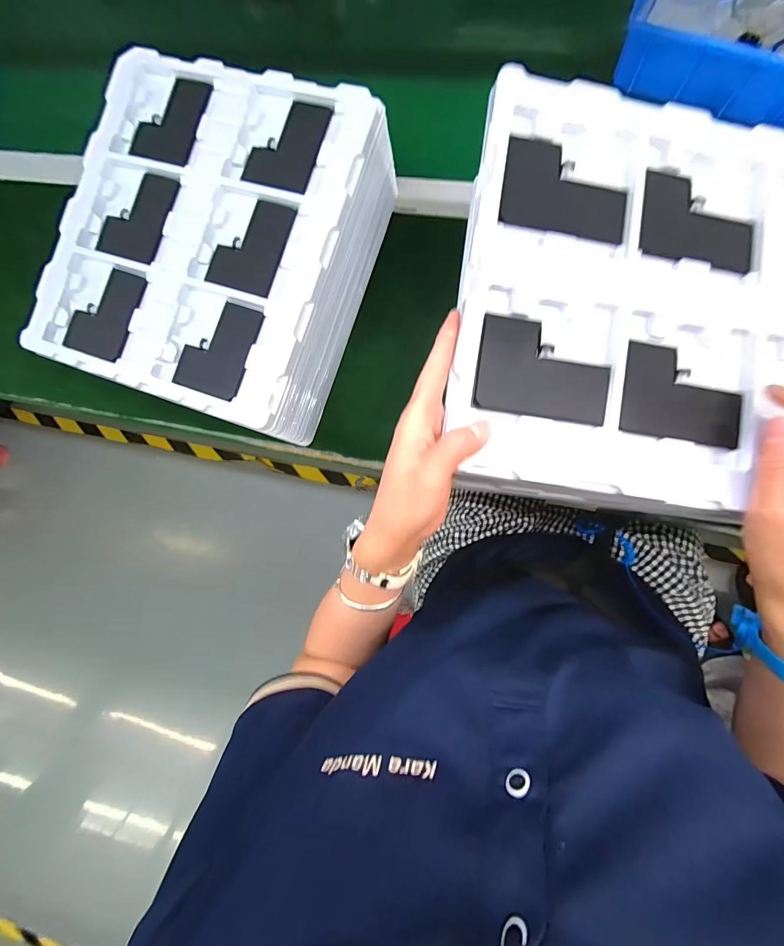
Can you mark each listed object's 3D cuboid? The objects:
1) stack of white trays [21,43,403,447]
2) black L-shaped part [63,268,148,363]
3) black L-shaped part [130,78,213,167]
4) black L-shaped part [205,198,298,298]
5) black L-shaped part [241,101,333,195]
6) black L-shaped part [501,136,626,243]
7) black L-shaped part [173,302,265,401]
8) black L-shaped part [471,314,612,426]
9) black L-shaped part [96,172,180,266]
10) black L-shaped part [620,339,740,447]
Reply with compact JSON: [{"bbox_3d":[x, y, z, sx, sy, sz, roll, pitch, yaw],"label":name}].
[{"bbox_3d":[-0.182,-0.232,0.417,0.283,0.104,0.317,20,90,9],"label":"stack of white trays"},{"bbox_3d":[-0.286,-0.160,0.384,0.070,0.007,0.088,21,91,10],"label":"black L-shaped part"},{"bbox_3d":[-0.219,-0.354,0.386,0.072,0.011,0.092,21,90,10],"label":"black L-shaped part"},{"bbox_3d":[-0.133,-0.215,0.365,0.069,0.005,0.088,21,90,10],"label":"black L-shaped part"},{"bbox_3d":[-0.099,-0.309,0.365,0.068,0.005,0.084,19,90,10],"label":"black L-shaped part"},{"bbox_3d":[0.124,-0.202,0.275,0.090,0.006,0.062,8,91,-5],"label":"black L-shaped part"},{"bbox_3d":[-0.164,-0.118,0.362,0.066,0.006,0.087,21,90,10],"label":"black L-shaped part"},{"bbox_3d":[0.104,-0.071,0.265,0.091,0.005,0.064,8,88,-5],"label":"black L-shaped part"},{"bbox_3d":[-0.252,-0.254,0.384,0.070,0.009,0.086,21,90,10],"label":"black L-shaped part"},{"bbox_3d":[0.202,-0.055,0.266,0.092,0.010,0.065,8,81,-7],"label":"black L-shaped part"}]

